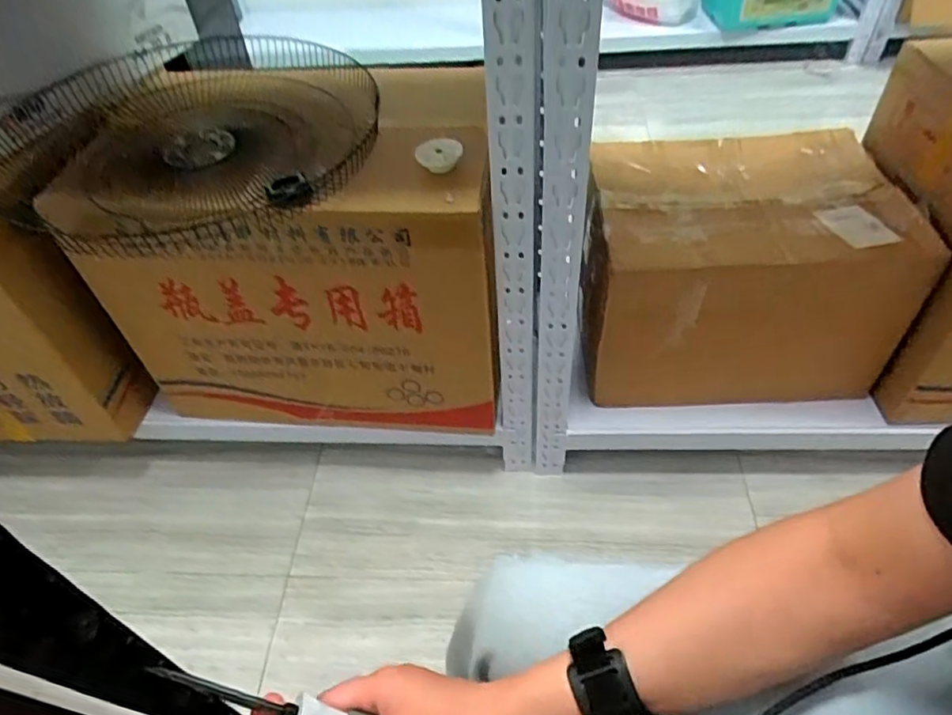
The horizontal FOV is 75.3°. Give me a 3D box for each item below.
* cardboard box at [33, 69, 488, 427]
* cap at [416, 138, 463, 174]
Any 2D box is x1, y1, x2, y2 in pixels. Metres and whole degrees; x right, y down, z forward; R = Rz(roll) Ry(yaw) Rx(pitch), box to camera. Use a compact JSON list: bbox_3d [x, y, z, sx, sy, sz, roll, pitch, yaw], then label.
[{"bbox_3d":[-0.271,-0.177,1.032,0.625,0.438,0.359,2,48,6],"label":"cardboard box"},{"bbox_3d":[-0.047,-0.260,0.797,0.058,0.025,0.058,-6,47,-1],"label":"cap"}]

